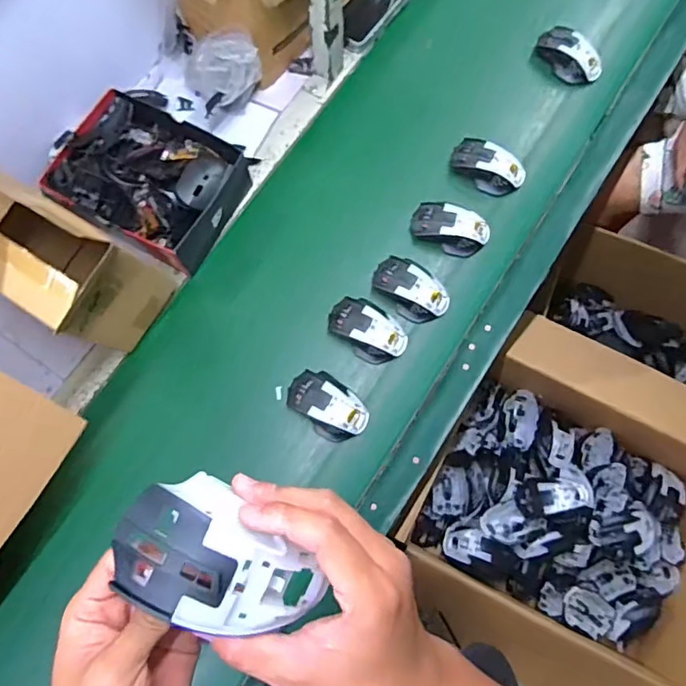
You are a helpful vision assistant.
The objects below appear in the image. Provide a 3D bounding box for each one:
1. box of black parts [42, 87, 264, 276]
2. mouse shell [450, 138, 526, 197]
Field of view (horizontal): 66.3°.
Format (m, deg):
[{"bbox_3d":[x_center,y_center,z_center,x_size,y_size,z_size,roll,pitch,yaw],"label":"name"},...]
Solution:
[{"bbox_3d":[-0.296,-0.252,0.801,0.258,0.093,0.202,28,78,8],"label":"box of black parts"},{"bbox_3d":[0.229,-0.282,0.830,0.117,0.035,0.059,36,79,9],"label":"mouse shell"}]

